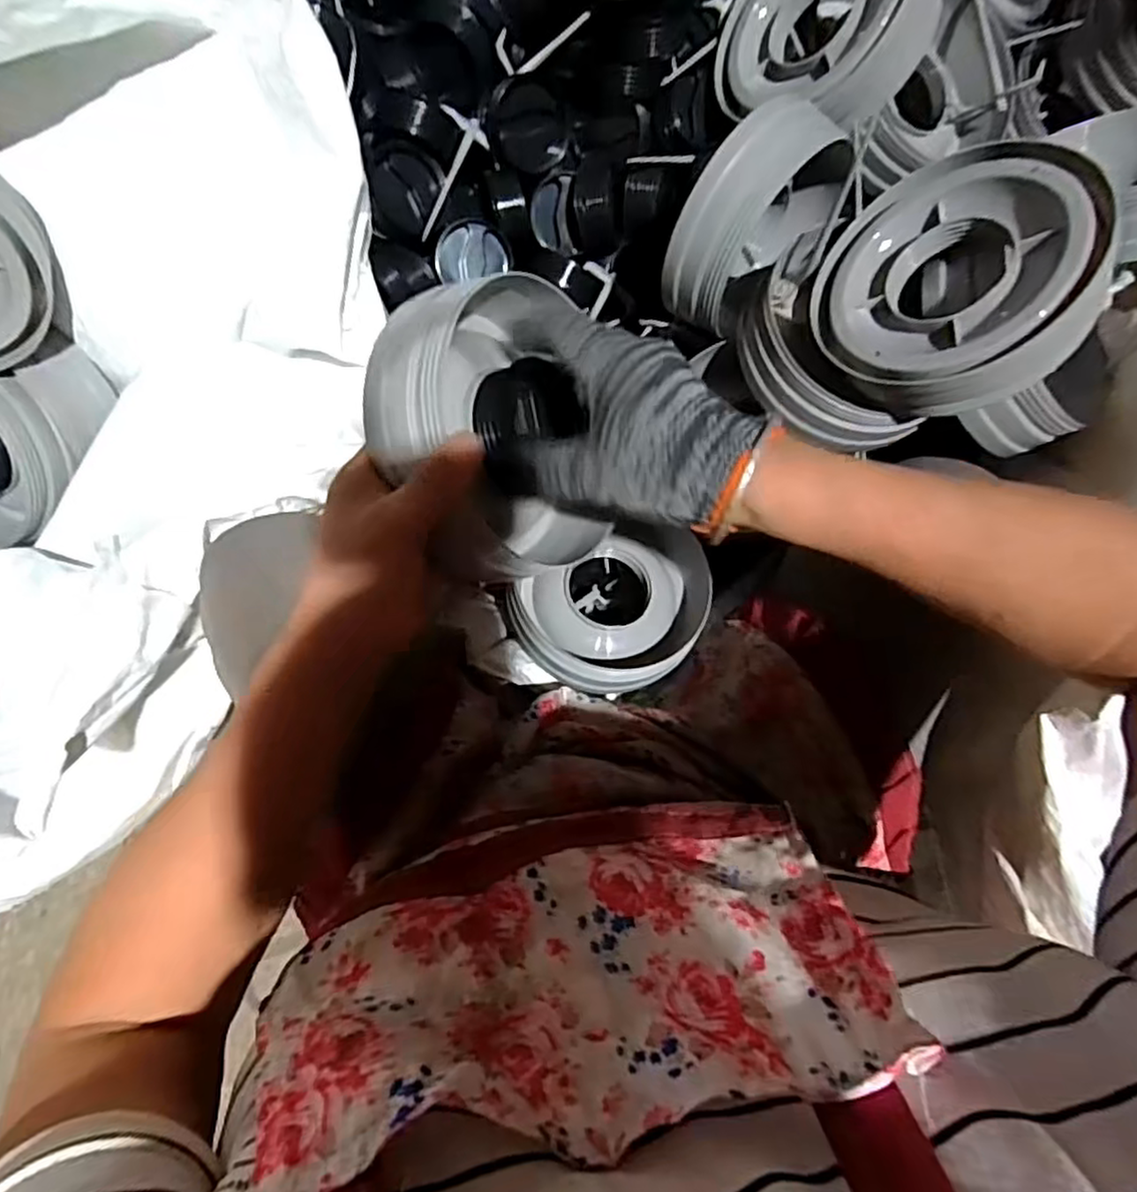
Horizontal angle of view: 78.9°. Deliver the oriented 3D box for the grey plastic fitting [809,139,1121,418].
[{"bbox_3d":[0.242,-0.199,0.439,0.157,0.045,0.155,-12,71,37],"label":"grey plastic fitting"}]

